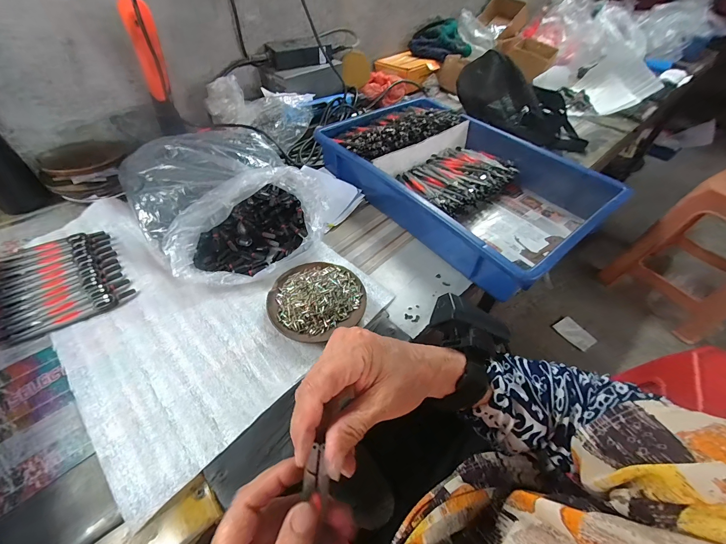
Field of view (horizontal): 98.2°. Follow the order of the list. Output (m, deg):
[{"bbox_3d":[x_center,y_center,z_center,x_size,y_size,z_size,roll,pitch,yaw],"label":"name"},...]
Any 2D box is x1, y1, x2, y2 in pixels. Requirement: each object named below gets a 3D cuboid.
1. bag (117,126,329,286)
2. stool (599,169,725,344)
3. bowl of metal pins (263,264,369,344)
[{"bbox_3d":[-0.193,-0.119,0.452,0.235,0.090,0.289,-26,54,-23],"label":"bag"},{"bbox_3d":[1.190,-0.089,1.060,0.361,0.494,0.339,-26,54,-23],"label":"stool"},{"bbox_3d":[-0.058,0.030,0.381,0.110,0.025,0.105,1,49,-1],"label":"bowl of metal pins"}]

